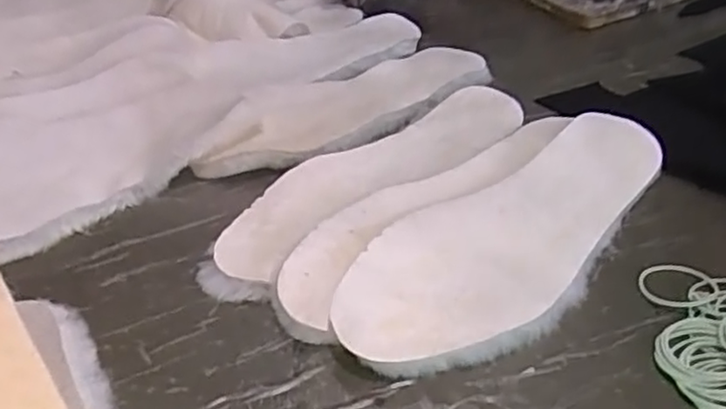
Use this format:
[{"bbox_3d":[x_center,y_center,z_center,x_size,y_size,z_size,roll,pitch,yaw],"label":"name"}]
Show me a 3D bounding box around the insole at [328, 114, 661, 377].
[{"bbox_3d":[0.097,0.018,0.417,0.258,0.013,0.093,-28,54,-28],"label":"insole"}]

